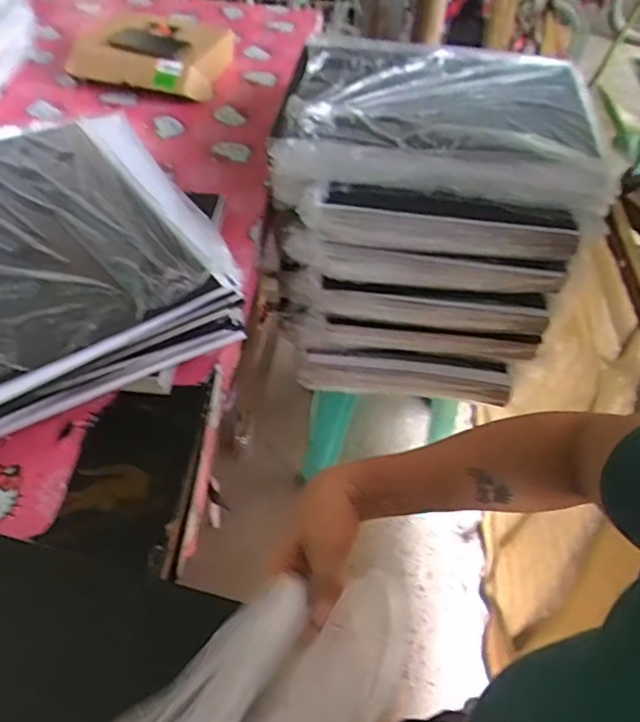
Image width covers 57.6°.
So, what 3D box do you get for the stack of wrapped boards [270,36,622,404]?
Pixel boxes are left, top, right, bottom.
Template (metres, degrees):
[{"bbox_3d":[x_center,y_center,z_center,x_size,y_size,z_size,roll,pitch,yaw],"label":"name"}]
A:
[{"bbox_3d":[0.187,-0.280,1.110,0.514,0.427,0.510,5,49,-1],"label":"stack of wrapped boards"}]

